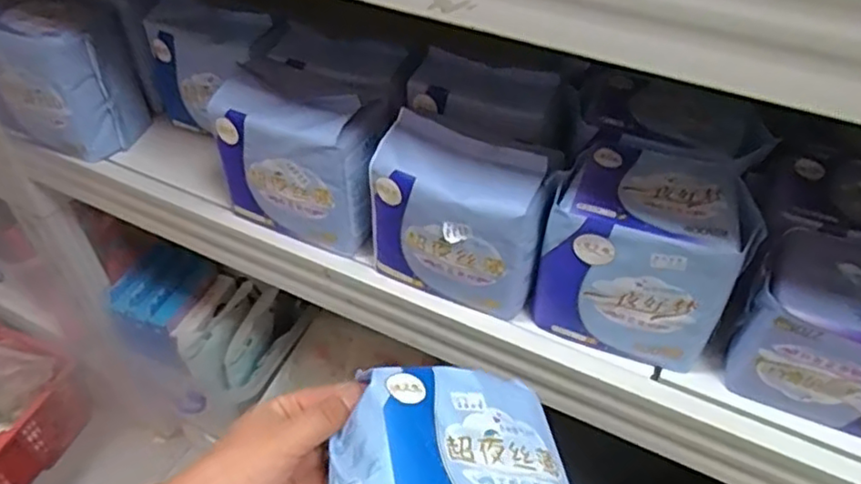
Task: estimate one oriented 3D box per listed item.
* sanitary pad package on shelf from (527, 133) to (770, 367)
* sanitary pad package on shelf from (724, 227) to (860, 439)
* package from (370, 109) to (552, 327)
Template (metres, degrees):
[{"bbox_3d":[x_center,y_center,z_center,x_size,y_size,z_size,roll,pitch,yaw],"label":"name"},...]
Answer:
[{"bbox_3d":[0.152,0.009,0.468,0.130,0.121,0.100,23,48,21],"label":"sanitary pad package on shelf"},{"bbox_3d":[0.274,0.061,0.434,0.127,0.097,0.090,22,48,20],"label":"sanitary pad package on shelf"},{"bbox_3d":[0.020,-0.016,0.482,0.130,0.124,0.057,22,48,20],"label":"package"}]

